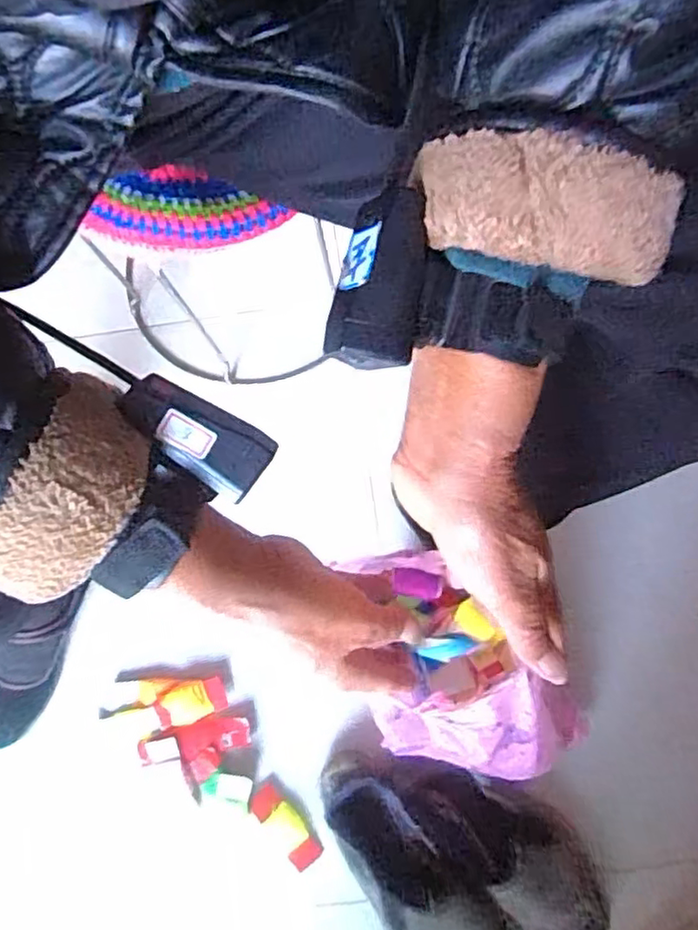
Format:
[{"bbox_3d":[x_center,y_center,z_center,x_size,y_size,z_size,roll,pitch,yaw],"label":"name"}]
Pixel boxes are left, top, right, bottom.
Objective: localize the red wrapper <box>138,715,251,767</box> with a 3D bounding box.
[{"bbox_3d":[-0.149,0.263,0.608,0.106,0.010,0.032,-13,80,-2],"label":"red wrapper"}]

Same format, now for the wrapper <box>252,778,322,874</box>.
[{"bbox_3d":[-0.059,0.337,0.590,0.031,0.007,0.079,-38,81,-6],"label":"wrapper"}]

